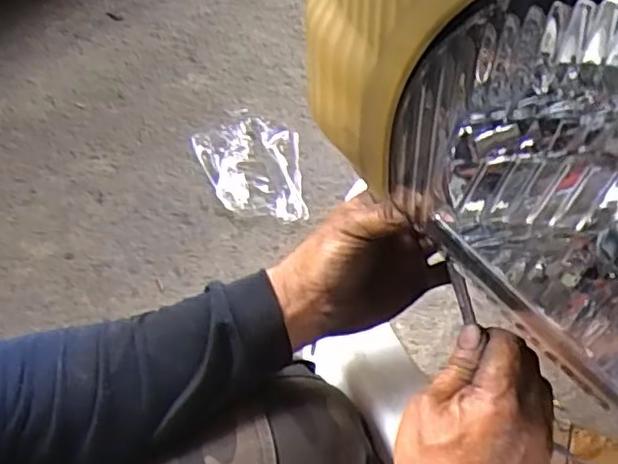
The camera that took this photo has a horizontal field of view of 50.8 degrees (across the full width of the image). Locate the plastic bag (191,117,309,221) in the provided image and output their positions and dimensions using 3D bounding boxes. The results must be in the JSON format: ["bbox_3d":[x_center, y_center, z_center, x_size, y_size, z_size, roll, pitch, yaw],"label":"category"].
[{"bbox_3d":[-0.089,-0.107,1.132,0.165,0.014,0.240,-20,58,-13],"label":"plastic bag"}]

